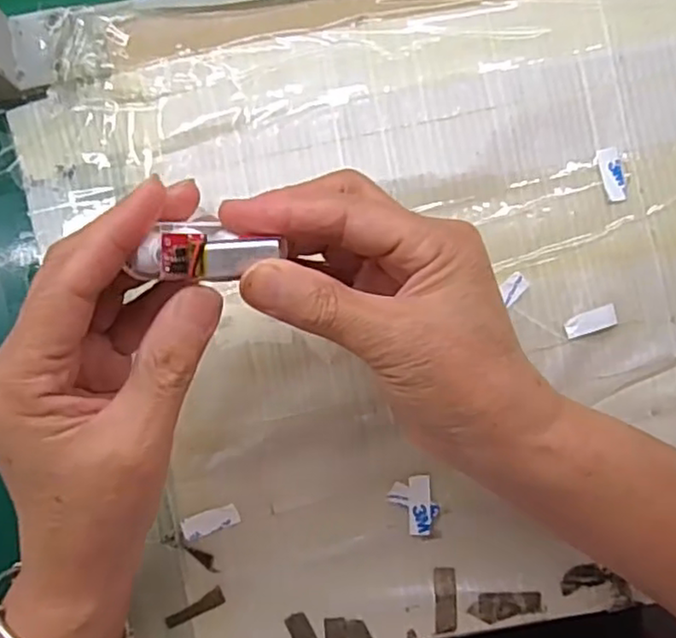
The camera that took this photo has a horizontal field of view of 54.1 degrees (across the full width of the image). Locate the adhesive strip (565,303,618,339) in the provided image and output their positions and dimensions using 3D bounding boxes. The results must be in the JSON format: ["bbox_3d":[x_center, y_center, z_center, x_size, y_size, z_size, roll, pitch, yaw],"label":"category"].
[{"bbox_3d":[0.122,0.001,0.319,0.026,0.004,0.011,-19,84,-1],"label":"adhesive strip"}]

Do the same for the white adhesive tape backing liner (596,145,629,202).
[{"bbox_3d":[0.137,-0.072,0.328,0.011,0.004,0.027,-11,84,0],"label":"white adhesive tape backing liner"}]

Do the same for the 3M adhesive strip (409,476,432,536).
[{"bbox_3d":[0.039,0.088,0.310,0.010,0.004,0.027,-1,84,1],"label":"3M adhesive strip"}]

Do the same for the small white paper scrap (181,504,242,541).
[{"bbox_3d":[-0.060,0.096,0.311,0.026,0.004,0.011,-20,84,-1],"label":"small white paper scrap"}]

